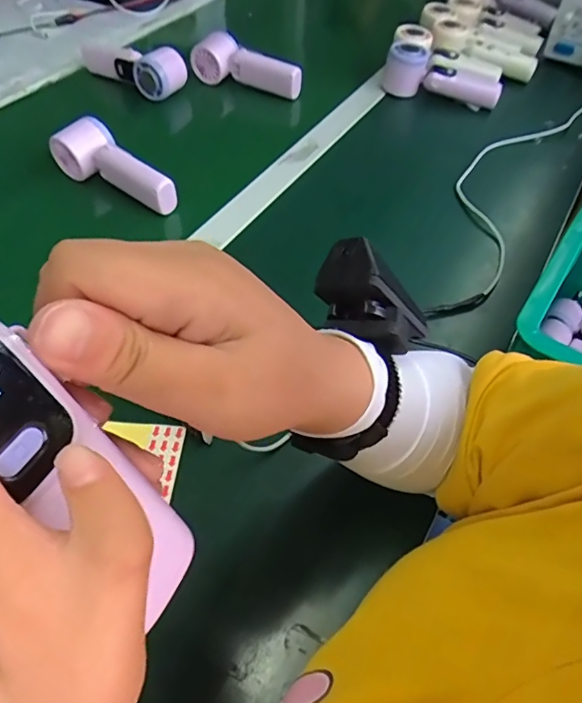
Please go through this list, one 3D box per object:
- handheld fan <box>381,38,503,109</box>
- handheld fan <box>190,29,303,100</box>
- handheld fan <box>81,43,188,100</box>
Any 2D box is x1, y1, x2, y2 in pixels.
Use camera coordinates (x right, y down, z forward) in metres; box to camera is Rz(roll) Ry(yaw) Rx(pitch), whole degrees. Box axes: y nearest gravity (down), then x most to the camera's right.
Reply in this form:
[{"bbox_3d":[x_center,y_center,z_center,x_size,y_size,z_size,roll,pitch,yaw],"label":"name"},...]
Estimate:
[{"bbox_3d":[0.230,-0.409,0.764,0.172,0.066,0.067,24,54,14],"label":"handheld fan"},{"bbox_3d":[-0.068,-0.425,0.760,0.180,0.053,0.045,27,56,18],"label":"handheld fan"},{"bbox_3d":[-0.231,-0.425,0.747,0.166,0.056,0.056,27,56,18],"label":"handheld fan"}]

